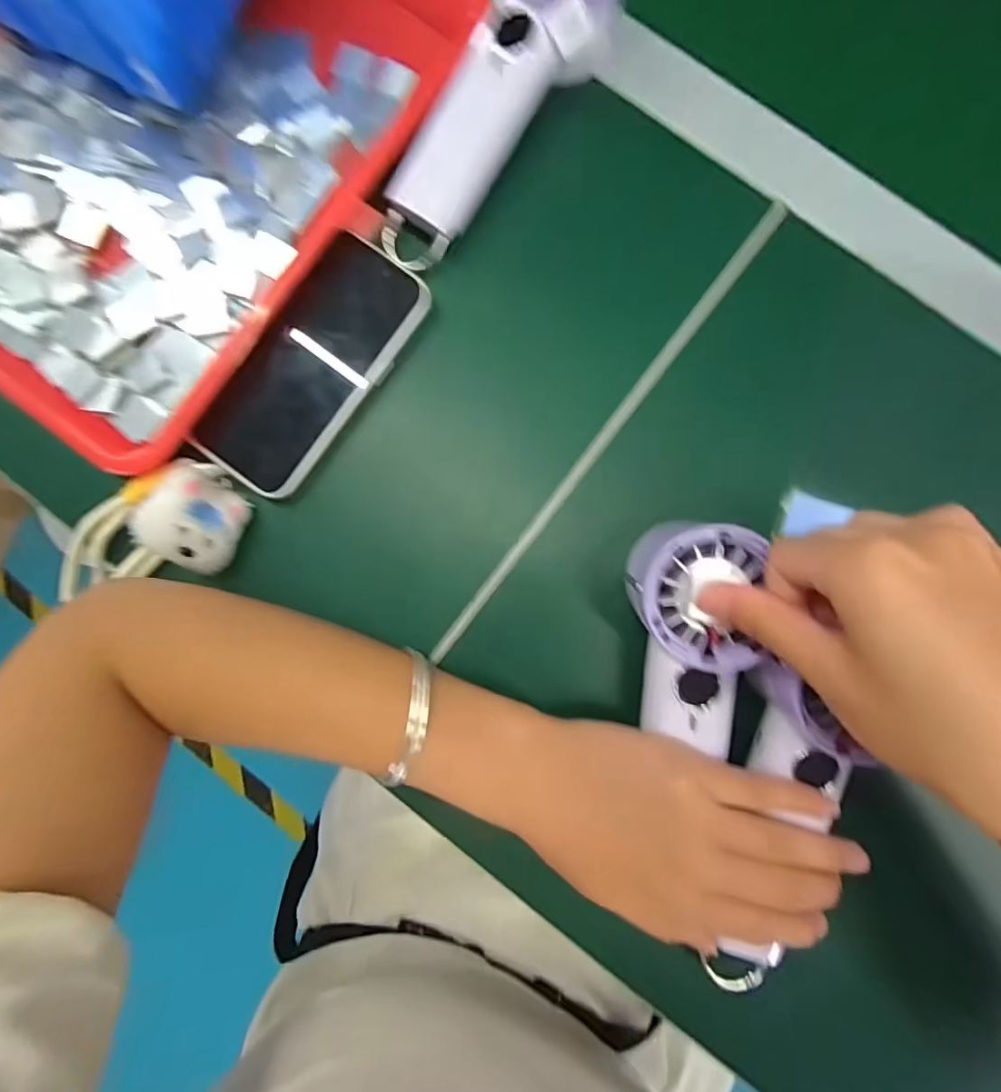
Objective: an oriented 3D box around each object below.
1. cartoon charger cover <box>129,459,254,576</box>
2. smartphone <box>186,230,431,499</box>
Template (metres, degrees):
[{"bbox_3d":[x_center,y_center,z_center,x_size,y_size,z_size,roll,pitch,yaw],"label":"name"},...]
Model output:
[{"bbox_3d":[-0.162,-0.015,0.277,0.039,0.028,0.049,34,87,4],"label":"cartoon charger cover"},{"bbox_3d":[-0.105,-0.100,0.294,0.065,0.015,0.147,38,93,0],"label":"smartphone"}]

